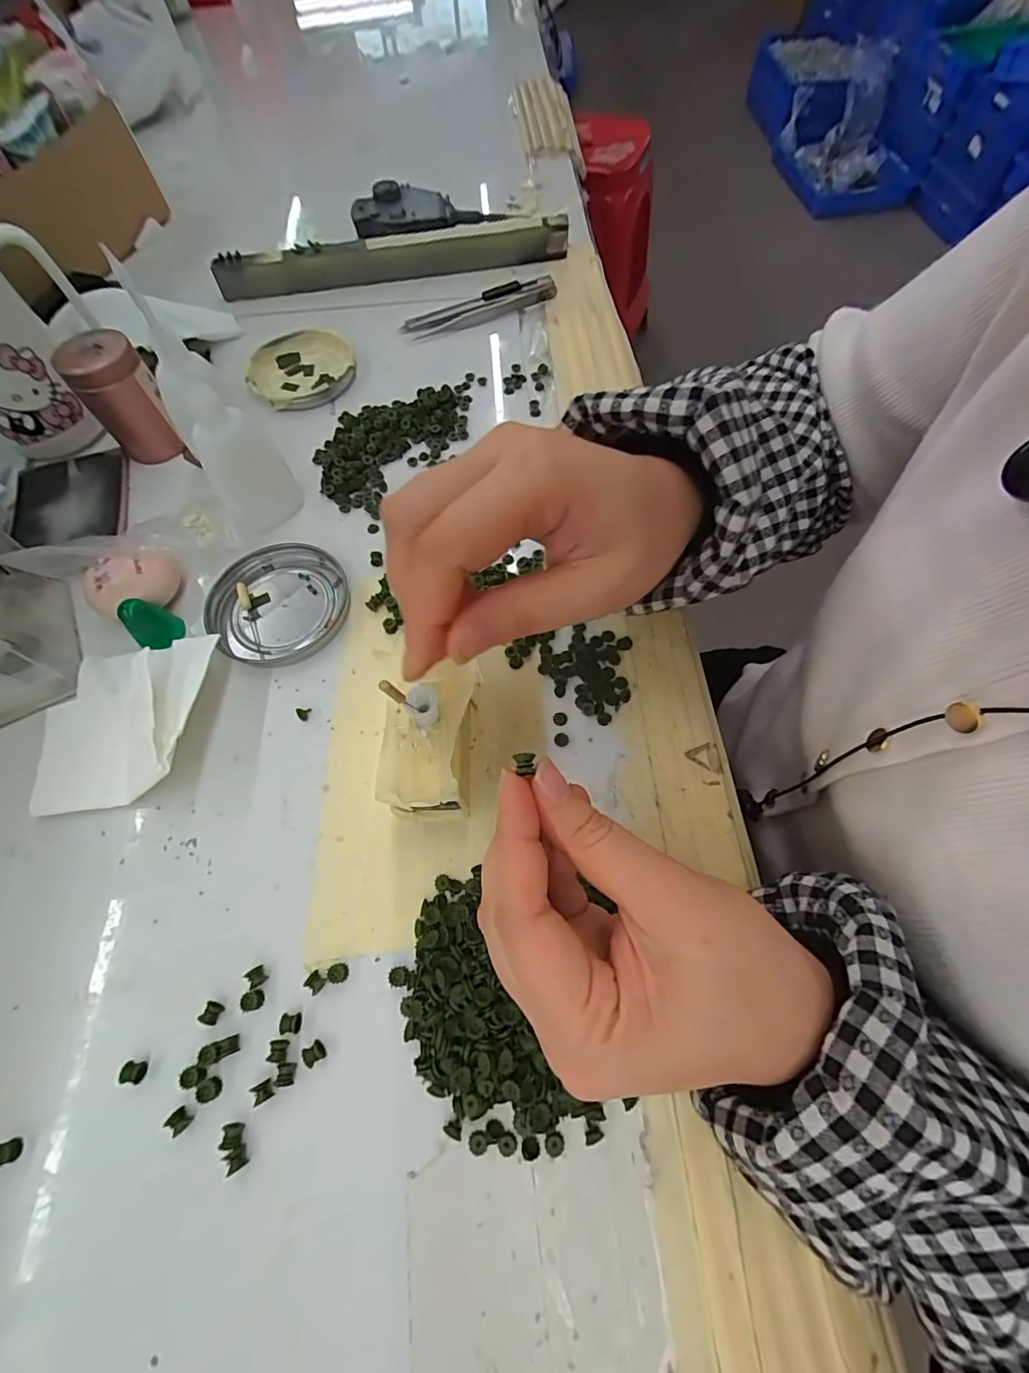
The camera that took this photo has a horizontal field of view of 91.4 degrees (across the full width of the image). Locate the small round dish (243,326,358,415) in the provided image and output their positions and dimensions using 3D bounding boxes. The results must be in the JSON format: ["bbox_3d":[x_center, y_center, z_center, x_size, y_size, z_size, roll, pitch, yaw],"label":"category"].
[{"bbox_3d":[-0.163,-0.244,0.383,0.077,0.008,0.084,0,64,1],"label":"small round dish"}]

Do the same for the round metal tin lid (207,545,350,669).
[{"bbox_3d":[-0.135,-0.049,0.289,0.077,0.009,0.073,0,64,1],"label":"round metal tin lid"}]

